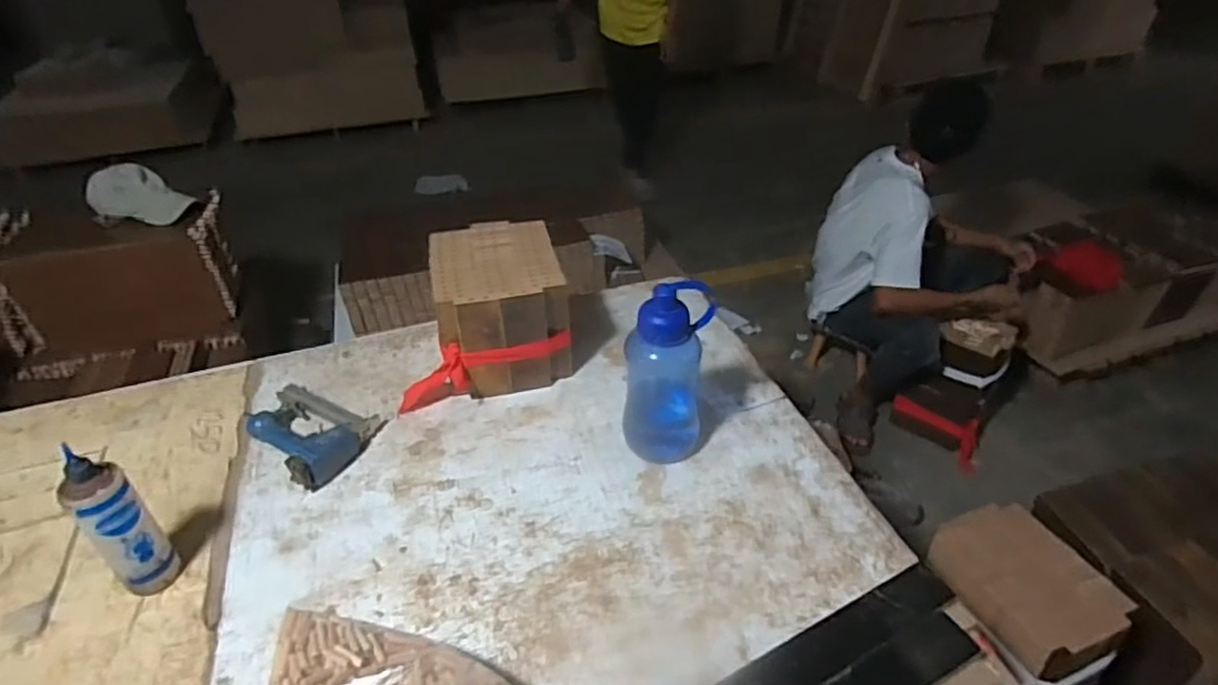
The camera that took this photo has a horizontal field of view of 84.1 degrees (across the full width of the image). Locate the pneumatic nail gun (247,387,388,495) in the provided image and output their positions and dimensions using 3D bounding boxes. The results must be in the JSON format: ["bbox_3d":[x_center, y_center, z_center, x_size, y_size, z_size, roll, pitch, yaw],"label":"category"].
[{"bbox_3d":[-0.460,0.126,1.016,0.195,0.051,0.146,19,42,23],"label":"pneumatic nail gun"}]

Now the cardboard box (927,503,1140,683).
[{"bbox_3d":[0.692,0.397,1.112,0.192,0.102,0.264,-14,40,-18],"label":"cardboard box"}]

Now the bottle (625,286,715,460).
[{"bbox_3d":[0.078,0.041,0.923,0.107,0.276,0.084,5,38,6],"label":"bottle"}]

